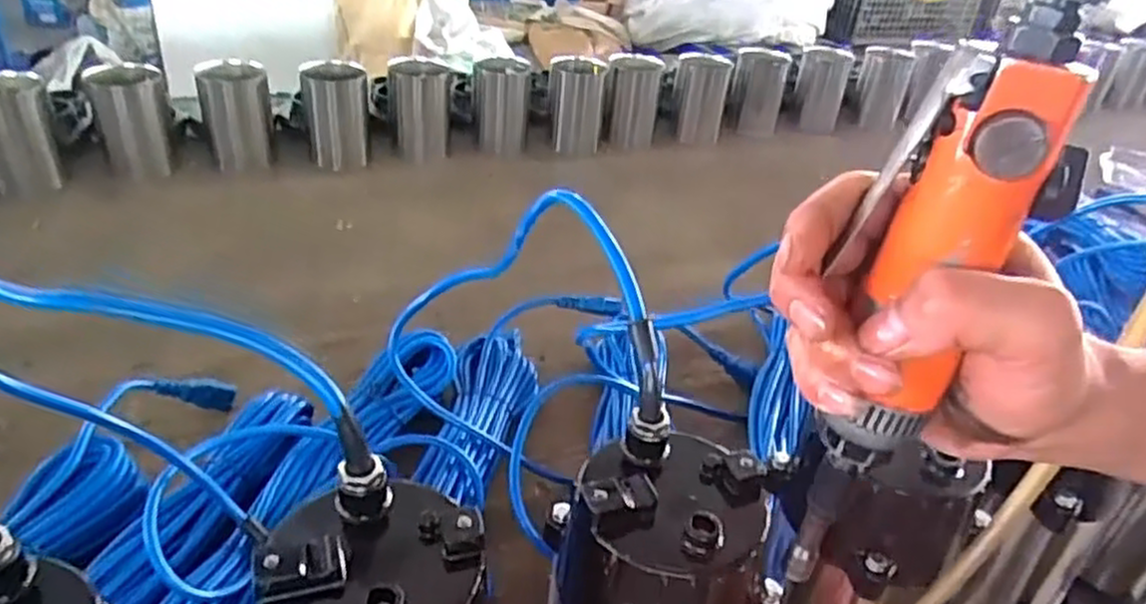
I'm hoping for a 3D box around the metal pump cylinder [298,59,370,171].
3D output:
[{"bbox_3d":[-0.342,-0.267,1.120,0.091,0.145,0.076,-3,33,-15],"label":"metal pump cylinder"}]

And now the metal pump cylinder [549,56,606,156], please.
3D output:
[{"bbox_3d":[0.003,-0.322,1.261,0.089,0.144,0.083,3,32,-5],"label":"metal pump cylinder"}]

